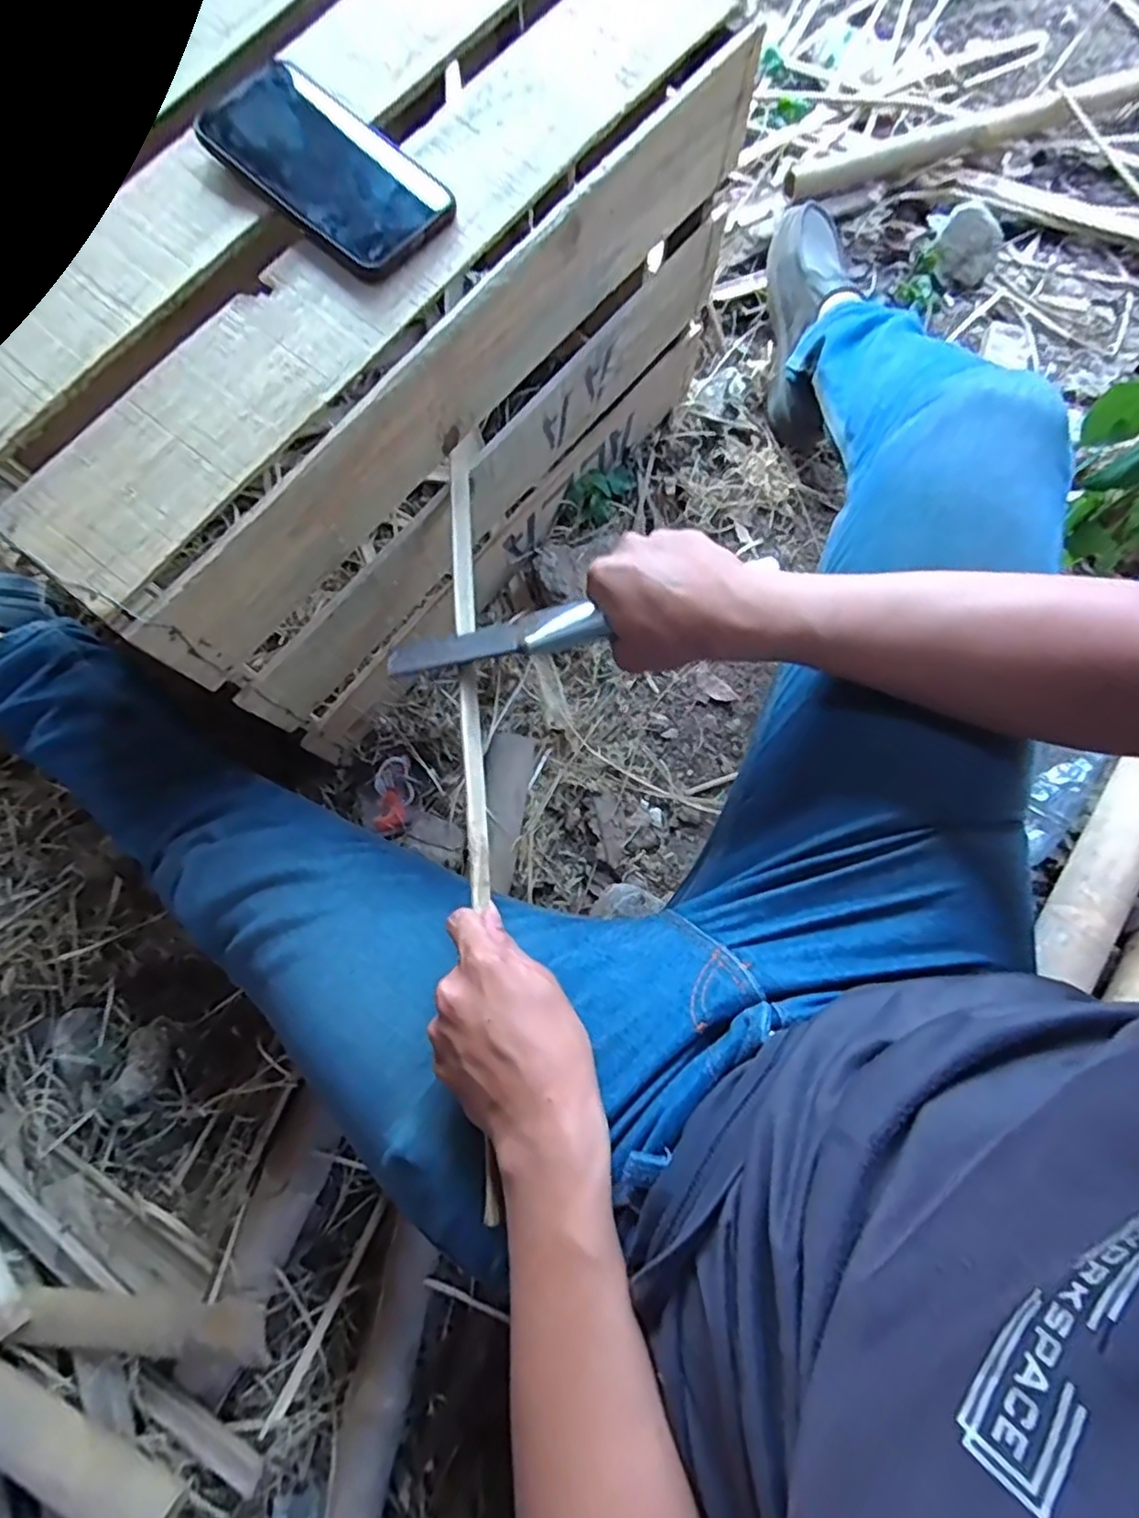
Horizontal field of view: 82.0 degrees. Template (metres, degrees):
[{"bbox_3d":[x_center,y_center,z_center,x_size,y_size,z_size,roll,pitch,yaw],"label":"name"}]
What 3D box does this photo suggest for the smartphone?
[{"bbox_3d":[-0.153,-0.371,0.409,0.164,0.015,0.085,42,81,7],"label":"smartphone"}]

